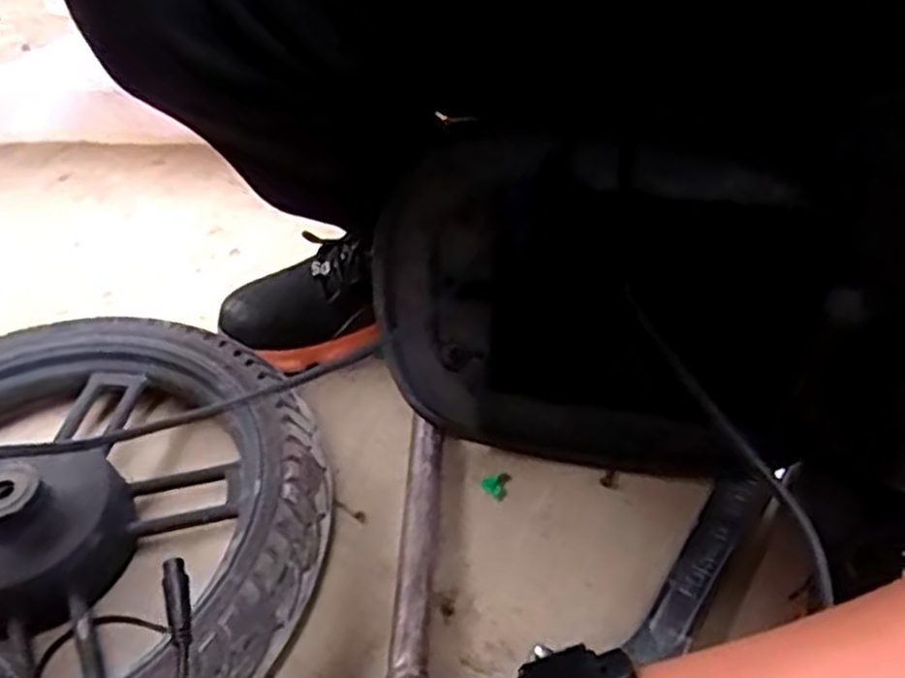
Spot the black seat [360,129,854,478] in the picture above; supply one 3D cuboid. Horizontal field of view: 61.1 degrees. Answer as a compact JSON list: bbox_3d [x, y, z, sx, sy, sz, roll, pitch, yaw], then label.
[{"bbox_3d":[0.093,-0.011,0.504,0.278,0.239,0.050,6,43,12],"label":"black seat"}]

